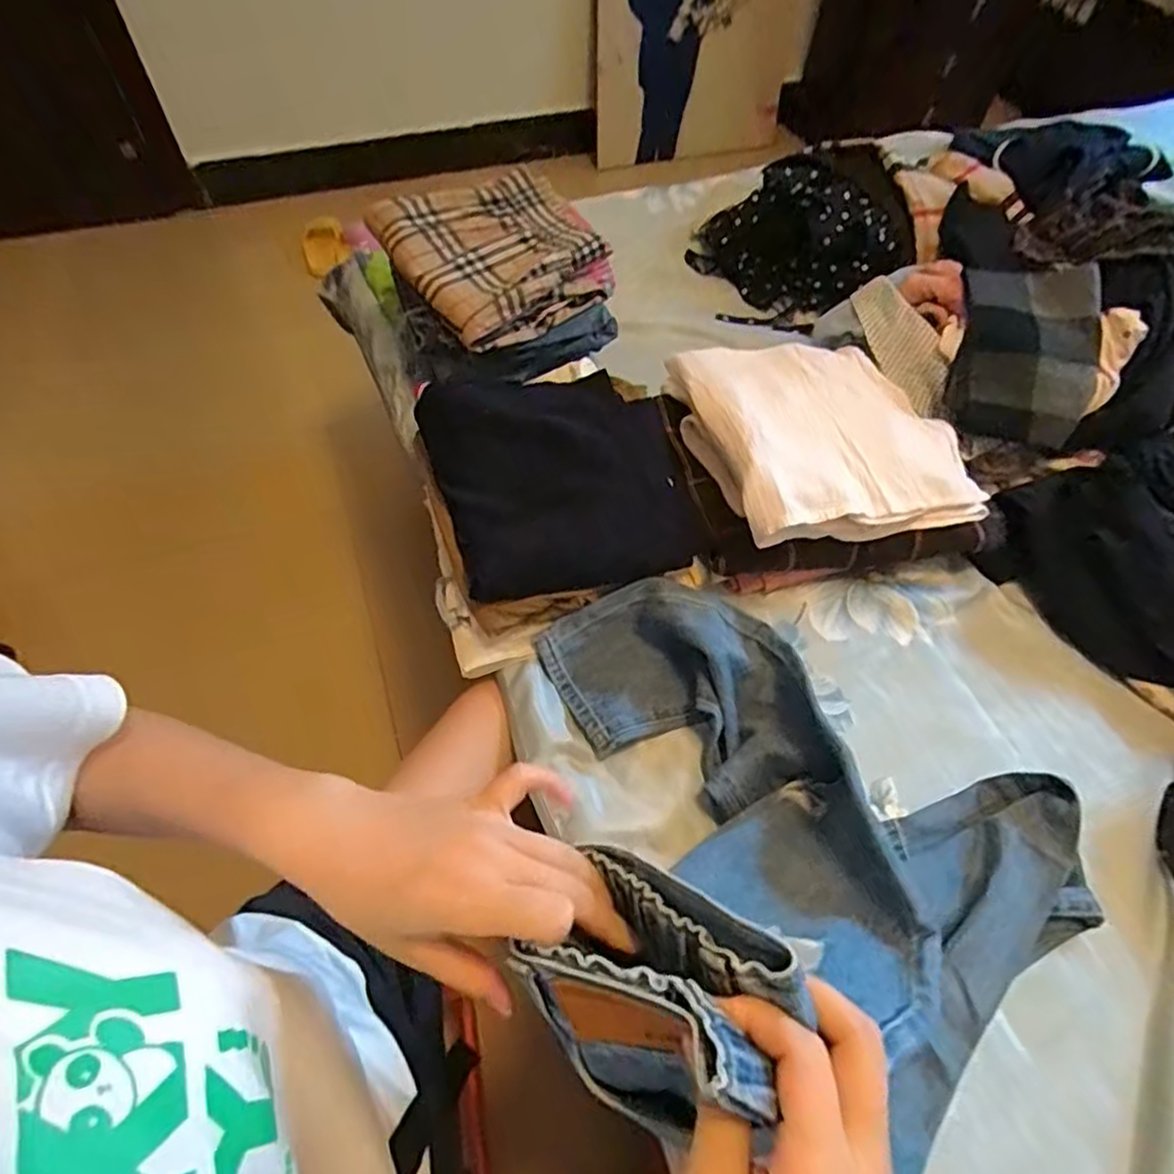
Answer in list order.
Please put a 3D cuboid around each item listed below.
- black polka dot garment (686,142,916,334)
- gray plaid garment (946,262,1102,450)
[{"bbox_3d":[0.302,-0.490,0.974,0.281,0.085,0.236,-37,85,18],"label":"black polka dot garment"},{"bbox_3d":[0.515,-0.275,0.812,0.150,0.024,0.200,11,91,10],"label":"gray plaid garment"}]

